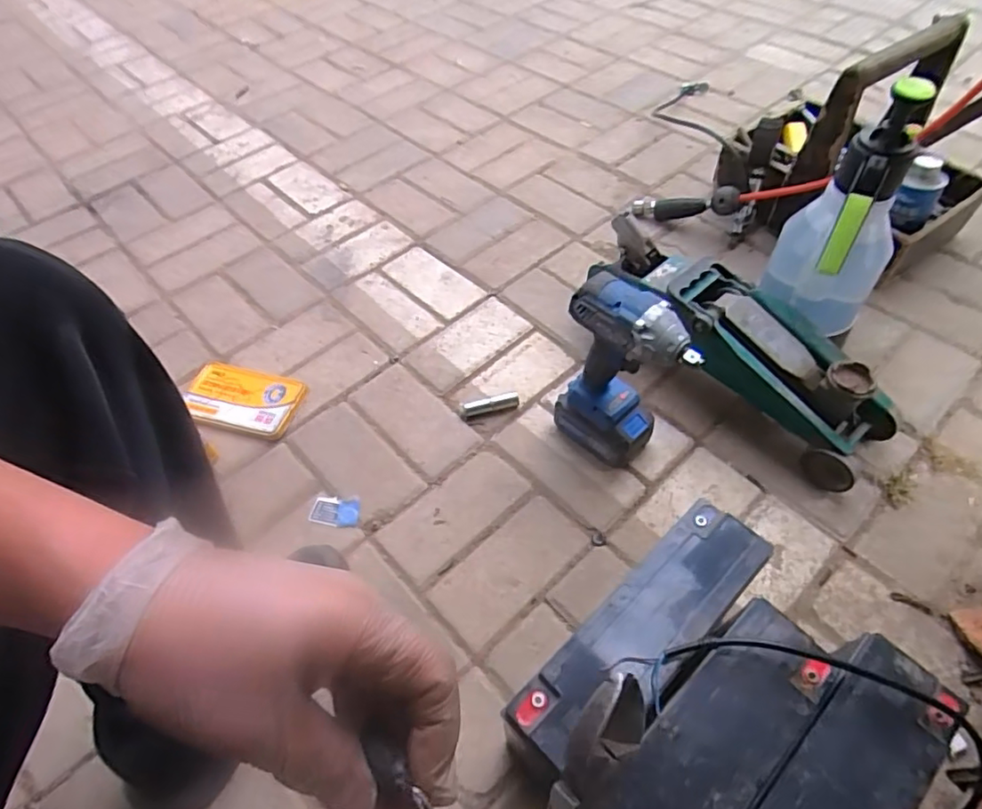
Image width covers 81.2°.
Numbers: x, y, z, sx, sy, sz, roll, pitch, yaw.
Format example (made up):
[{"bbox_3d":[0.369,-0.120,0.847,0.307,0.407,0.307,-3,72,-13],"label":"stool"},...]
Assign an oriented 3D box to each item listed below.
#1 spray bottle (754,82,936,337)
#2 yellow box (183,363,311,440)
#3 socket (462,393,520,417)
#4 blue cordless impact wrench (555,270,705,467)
[{"bbox_3d":[0.418,-0.186,0.699,0.125,0.328,0.159,25,59,20],"label":"spray bottle"},{"bbox_3d":[-0.357,-0.005,0.822,0.167,0.015,0.104,10,56,10],"label":"yellow box"},{"bbox_3d":[0.000,0.000,0.793,0.077,0.015,0.019,-8,55,-2],"label":"socket"},{"bbox_3d":[0.148,-0.020,0.657,0.139,0.242,0.070,33,62,24],"label":"blue cordless impact wrench"}]

